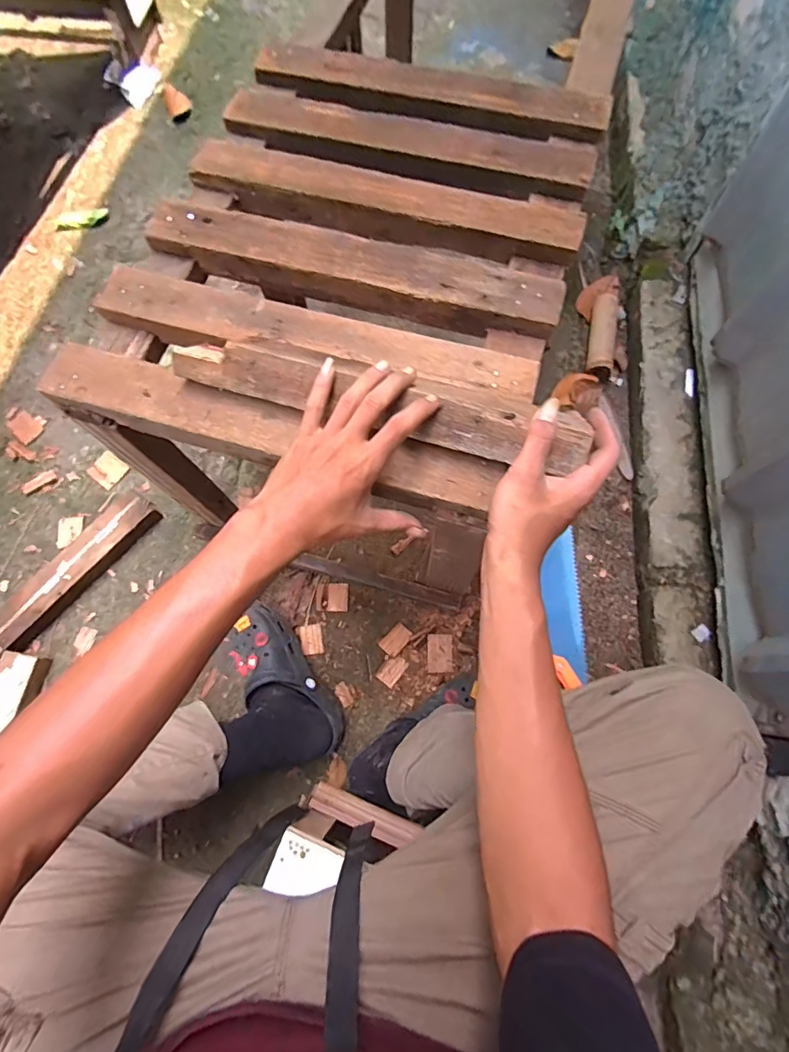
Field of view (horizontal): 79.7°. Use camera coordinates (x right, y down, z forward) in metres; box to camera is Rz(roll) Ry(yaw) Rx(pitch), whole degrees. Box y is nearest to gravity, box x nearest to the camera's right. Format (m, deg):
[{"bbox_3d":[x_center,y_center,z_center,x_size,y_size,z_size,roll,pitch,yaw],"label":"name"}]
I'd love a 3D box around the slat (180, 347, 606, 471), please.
[{"bbox_3d":[-0.020,-0.105,0.410,0.364,0.018,0.048,15,115,8],"label":"slat"}]

